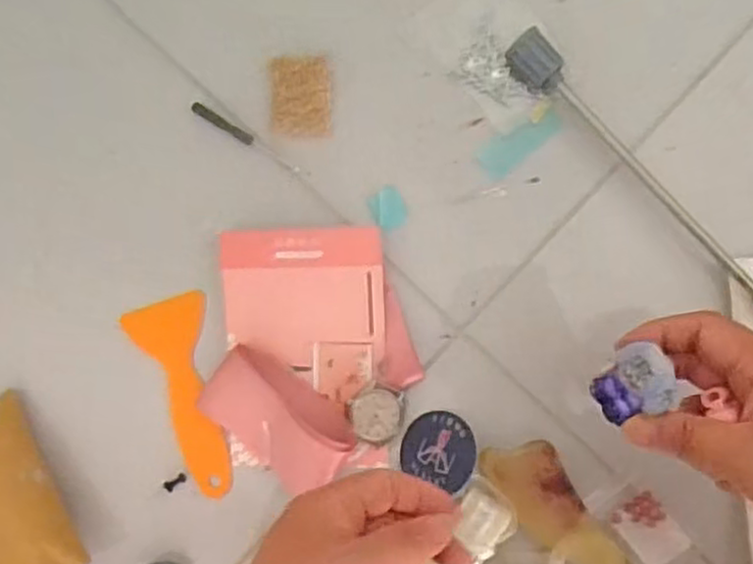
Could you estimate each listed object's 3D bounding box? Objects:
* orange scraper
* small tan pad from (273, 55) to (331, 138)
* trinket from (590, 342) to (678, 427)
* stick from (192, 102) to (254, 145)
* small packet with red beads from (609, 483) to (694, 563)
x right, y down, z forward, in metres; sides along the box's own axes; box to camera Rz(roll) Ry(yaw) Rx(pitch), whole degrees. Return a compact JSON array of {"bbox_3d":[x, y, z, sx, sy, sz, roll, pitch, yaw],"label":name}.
[{"bbox_3d":[-0.112,0.070,0.446,0.048,0.006,0.120,-18,86,3],"label":"orange scraper"},{"bbox_3d":[-0.044,-0.110,0.435,0.035,0.006,0.045,2,88,4],"label":"small tan pad"},{"bbox_3d":[0.118,0.048,0.336,0.035,0.013,0.030,-50,63,31],"label":"trinket"},{"bbox_3d":[-0.092,-0.095,0.445,0.041,0.004,0.007,33,90,4],"label":"stick"},{"bbox_3d":[0.151,0.137,0.410,0.028,0.009,0.044,-40,86,1],"label":"small packet with red beads"}]

